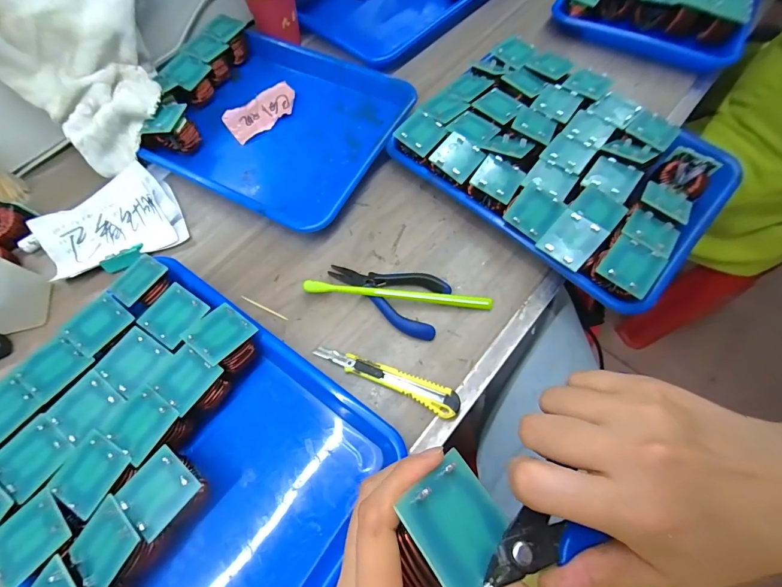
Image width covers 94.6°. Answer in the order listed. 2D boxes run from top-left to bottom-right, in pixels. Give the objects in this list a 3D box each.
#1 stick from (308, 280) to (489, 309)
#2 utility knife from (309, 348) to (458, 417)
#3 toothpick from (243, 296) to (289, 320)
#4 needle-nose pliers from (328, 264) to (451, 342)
[{"bbox_3d":[0.008,0.003,0.366,0.187,0.018,0.011,5,69,2],"label":"stick"},{"bbox_3d":[-0.005,0.077,0.334,0.140,0.015,0.023,21,68,11],"label":"utility knife"},{"bbox_3d":[-0.132,0.015,0.374,0.056,0.004,0.004,25,69,12],"label":"toothpick"},{"bbox_3d":[-0.007,-0.001,0.368,0.124,0.018,0.062,20,68,10],"label":"needle-nose pliers"}]

